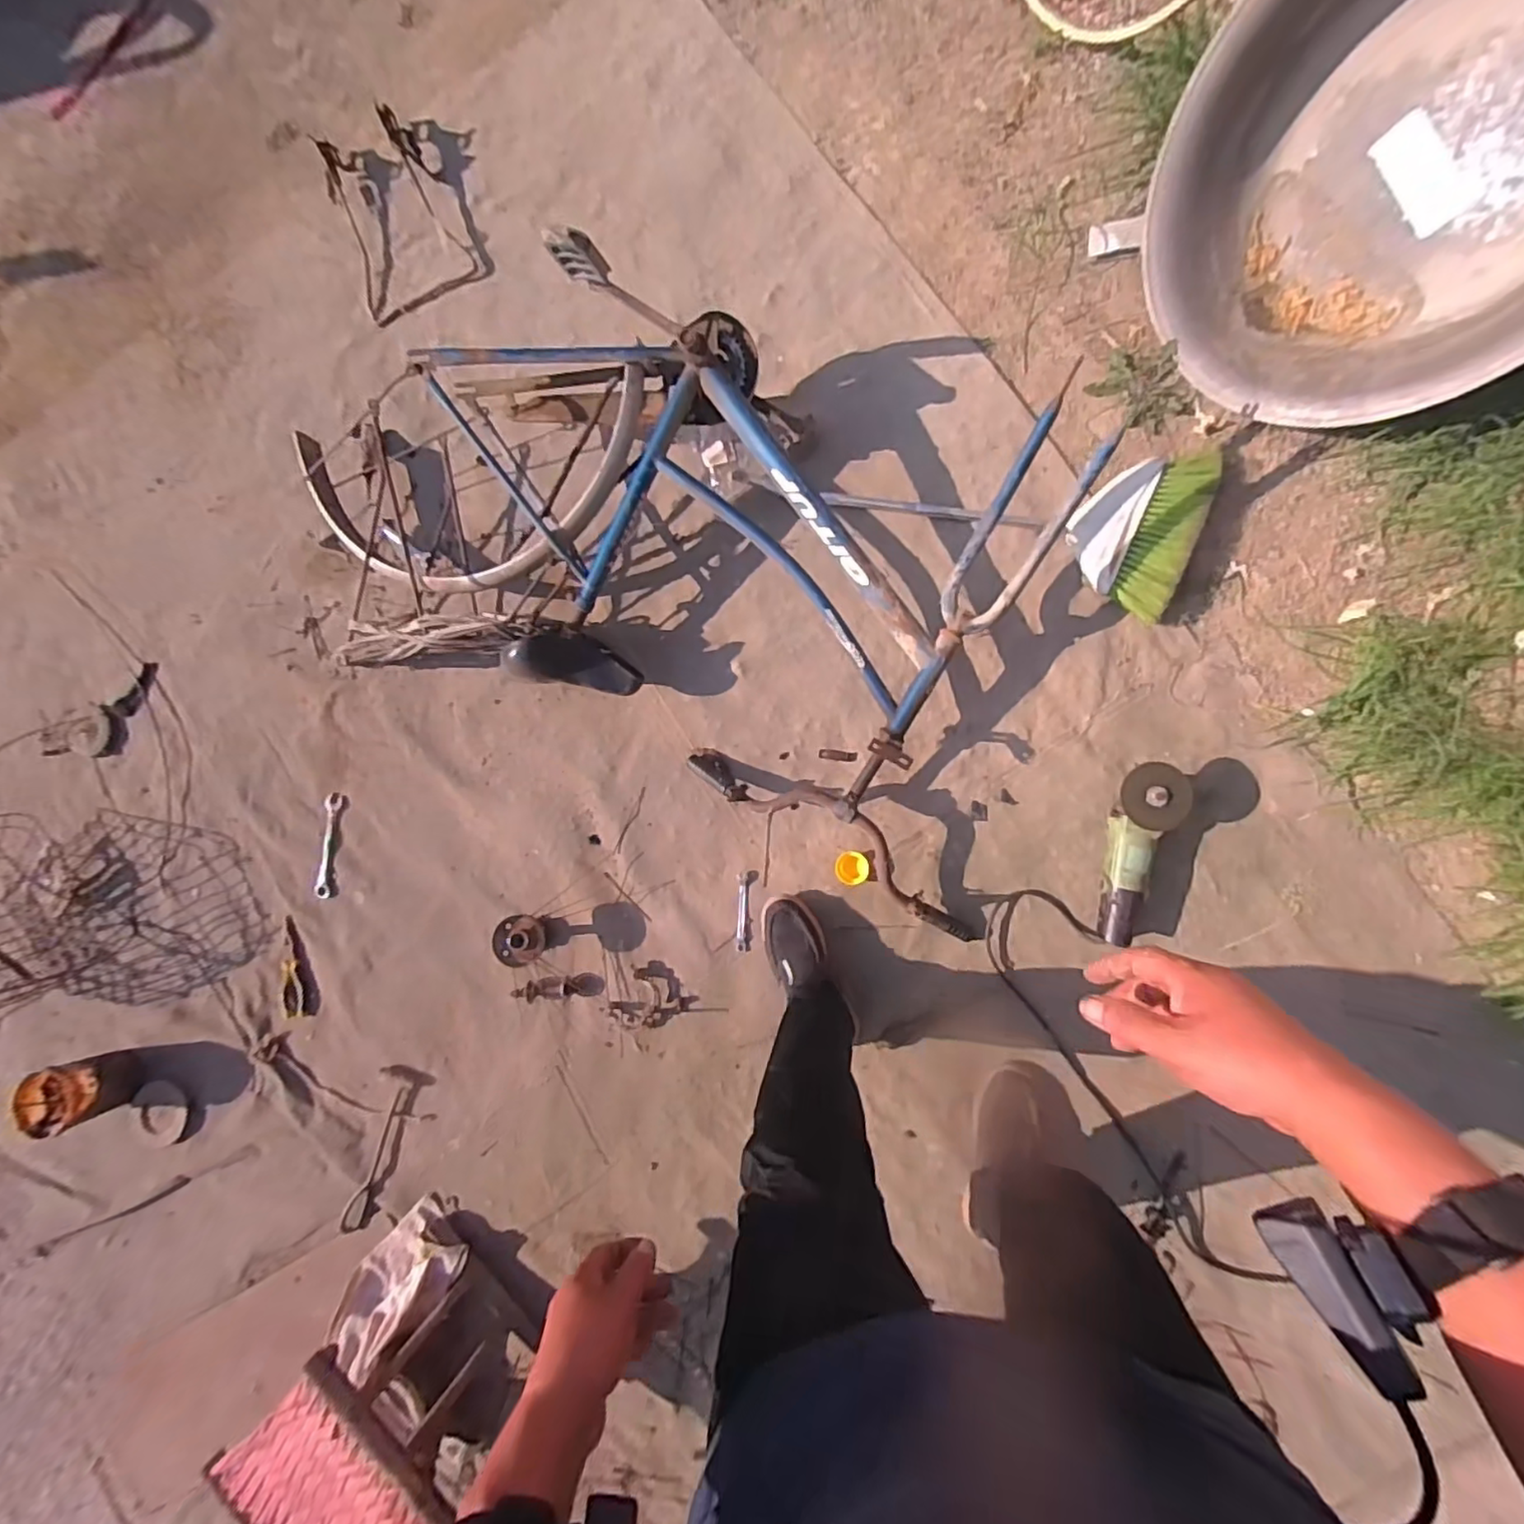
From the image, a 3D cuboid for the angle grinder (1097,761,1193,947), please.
[{"bbox_3d":[0.590,0.145,1.011,0.097,0.091,0.279,6,87,9],"label":"angle grinder"}]

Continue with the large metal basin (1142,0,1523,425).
[{"bbox_3d":[0.893,-0.819,0.885,0.250,0.569,0.587,-35,84,-25],"label":"large metal basin"}]

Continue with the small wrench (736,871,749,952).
[{"bbox_3d":[-0.036,0.258,1.133,0.019,0.013,0.129,1,90,6],"label":"small wrench"}]

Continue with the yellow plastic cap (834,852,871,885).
[{"bbox_3d":[0.155,0.182,1.126,0.057,0.037,0.056,0,87,7],"label":"yellow plastic cap"}]

